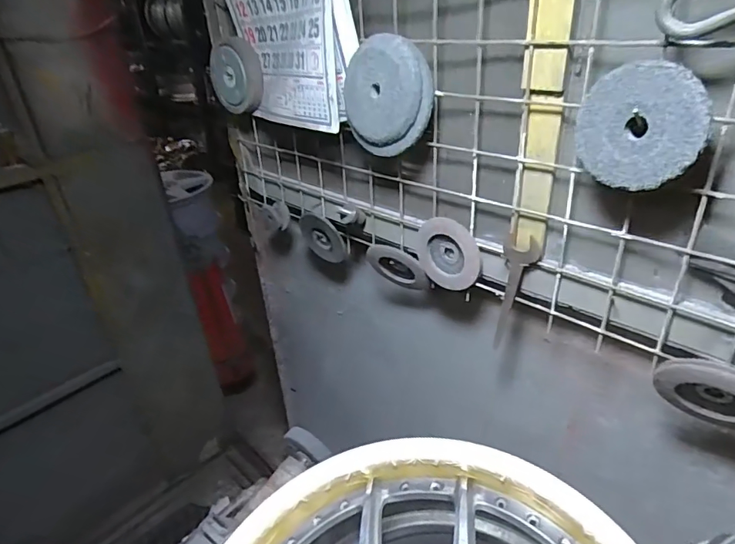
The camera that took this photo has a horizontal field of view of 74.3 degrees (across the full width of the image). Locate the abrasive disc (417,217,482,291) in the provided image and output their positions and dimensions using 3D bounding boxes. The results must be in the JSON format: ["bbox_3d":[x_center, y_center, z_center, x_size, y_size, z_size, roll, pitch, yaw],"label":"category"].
[{"bbox_3d":[0.103,-0.022,0.622,0.091,0.095,0.013,21,38,37],"label":"abrasive disc"}]

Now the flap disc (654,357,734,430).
[{"bbox_3d":[0.324,0.115,0.448,0.013,0.085,0.093,-46,22,-27],"label":"flap disc"}]

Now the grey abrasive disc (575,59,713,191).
[{"bbox_3d":[0.217,-0.116,0.391,0.004,0.095,0.095,-17,23,-41],"label":"grey abrasive disc"}]

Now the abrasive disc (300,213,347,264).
[{"bbox_3d":[-0.069,-0.052,0.809,0.099,0.092,0.015,17,52,36],"label":"abrasive disc"}]

